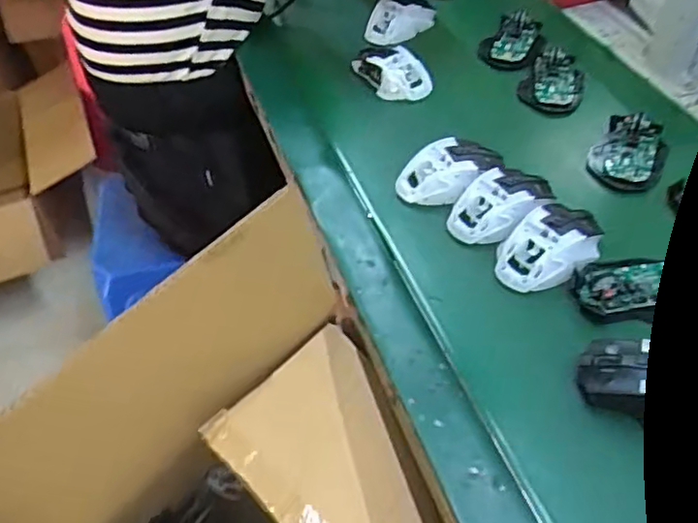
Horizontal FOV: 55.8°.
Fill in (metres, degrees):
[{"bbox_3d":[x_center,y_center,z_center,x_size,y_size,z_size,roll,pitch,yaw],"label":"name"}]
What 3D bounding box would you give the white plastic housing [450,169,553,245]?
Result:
[{"bbox_3d":[0.145,-0.054,0.642,0.099,0.038,0.064,-33,54,-22],"label":"white plastic housing"}]

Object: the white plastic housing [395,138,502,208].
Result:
[{"bbox_3d":[0.107,-0.093,0.680,0.112,0.041,0.062,-27,52,-17],"label":"white plastic housing"}]

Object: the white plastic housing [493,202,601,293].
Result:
[{"bbox_3d":[0.186,-0.013,0.606,0.109,0.037,0.065,-35,55,-23],"label":"white plastic housing"}]

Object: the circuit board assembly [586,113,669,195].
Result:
[{"bbox_3d":[0.296,-0.117,0.696,0.074,0.026,0.101,20,53,21],"label":"circuit board assembly"}]

